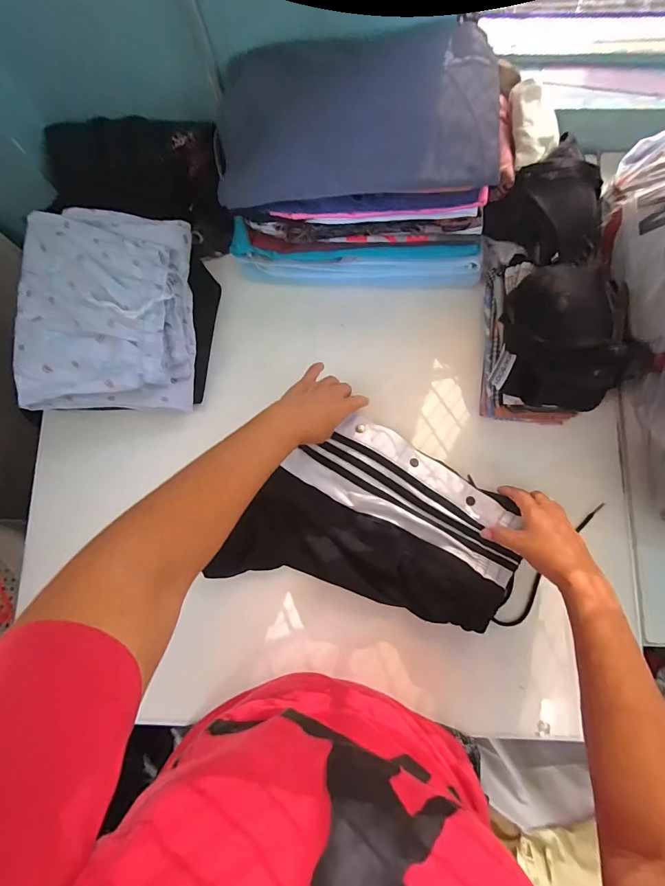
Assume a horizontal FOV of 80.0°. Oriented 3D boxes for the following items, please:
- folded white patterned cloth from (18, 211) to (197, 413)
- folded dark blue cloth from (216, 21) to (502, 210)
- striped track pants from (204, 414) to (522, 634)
[{"bbox_3d":[-0.281,-0.171,0.498,0.190,0.073,0.248,-2,82,1],"label":"folded white patterned cloth"},{"bbox_3d":[0.025,-0.356,0.434,0.297,0.034,0.160,1,101,6],"label":"folded dark blue cloth"},{"bbox_3d":[0.053,0.097,0.481,0.314,0.031,0.218,19,83,4],"label":"striped track pants"}]

